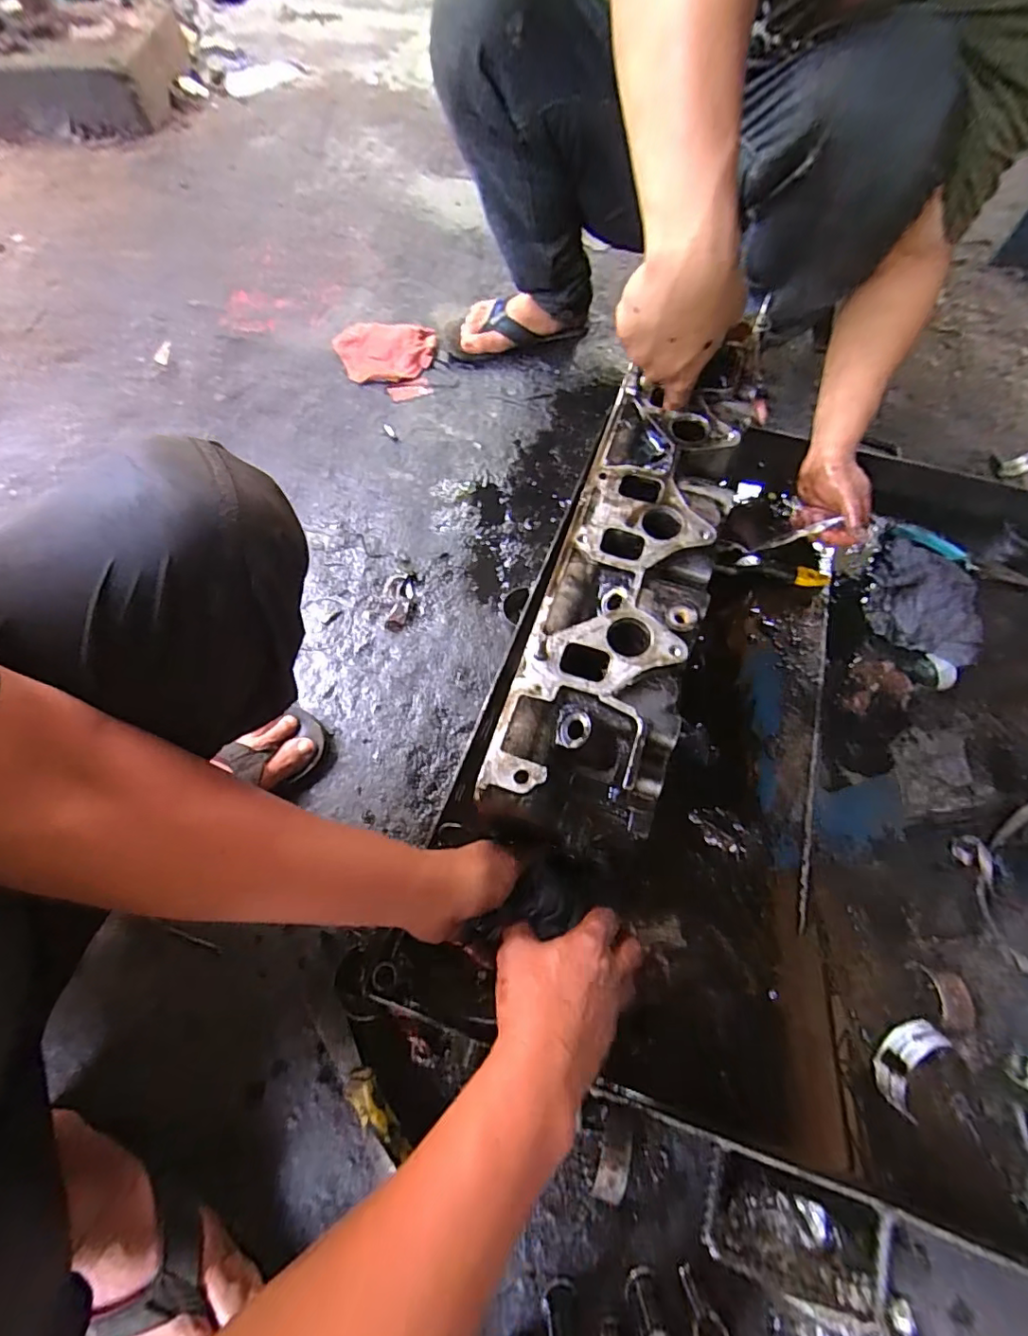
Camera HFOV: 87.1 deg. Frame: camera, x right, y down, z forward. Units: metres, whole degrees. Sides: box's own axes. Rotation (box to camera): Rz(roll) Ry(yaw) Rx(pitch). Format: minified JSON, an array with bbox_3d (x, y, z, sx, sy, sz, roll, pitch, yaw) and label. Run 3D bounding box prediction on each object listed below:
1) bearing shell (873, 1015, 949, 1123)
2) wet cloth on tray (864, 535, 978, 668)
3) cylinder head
[{"bbox_3d":[0.334,0.338,0.463,0.030,0.031,0.074,42,69,18],"label":"bearing shell"},{"bbox_3d":[0.507,-0.090,0.665,0.106,0.059,0.172,22,65,10],"label":"wet cloth on tray"},{"bbox_3d":[0.093,-0.063,0.438,0.118,0.084,0.398,18,64,7],"label":"cylinder head"}]

